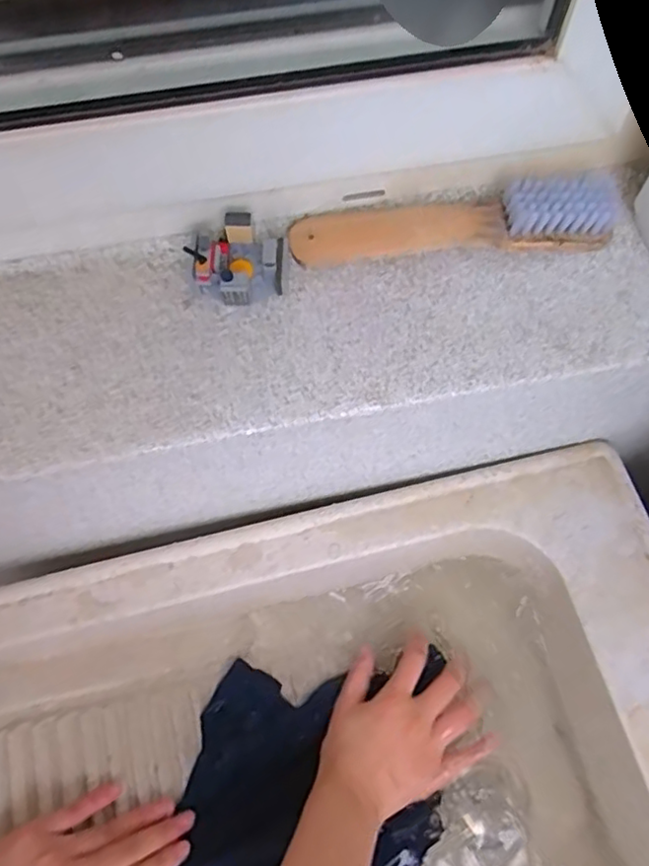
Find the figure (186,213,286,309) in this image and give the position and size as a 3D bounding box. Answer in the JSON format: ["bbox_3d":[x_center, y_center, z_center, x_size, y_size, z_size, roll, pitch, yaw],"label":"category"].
[{"bbox_3d":[-0.052,-0.105,0.391,0.050,0.036,0.049,26,68,11],"label":"figure"}]

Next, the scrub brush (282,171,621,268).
[{"bbox_3d":[0.083,-0.136,0.405,0.204,0.039,0.039,-4,66,-2],"label":"scrub brush"}]

